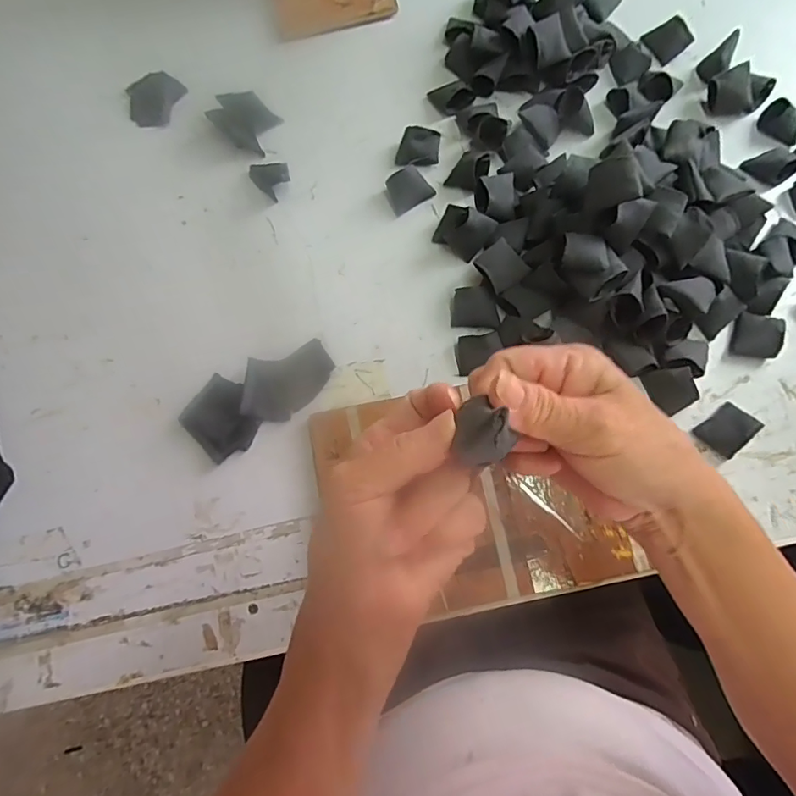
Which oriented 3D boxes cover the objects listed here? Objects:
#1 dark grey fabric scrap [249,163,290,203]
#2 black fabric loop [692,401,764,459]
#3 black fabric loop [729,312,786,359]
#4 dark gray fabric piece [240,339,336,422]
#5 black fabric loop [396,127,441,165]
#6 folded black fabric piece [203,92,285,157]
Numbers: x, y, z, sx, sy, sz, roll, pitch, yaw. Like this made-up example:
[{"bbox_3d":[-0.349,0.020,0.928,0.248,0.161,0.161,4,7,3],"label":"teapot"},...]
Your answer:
[{"bbox_3d":[-0.131,-0.226,0.502,0.039,0.020,0.046,-17,75,-3],"label":"dark grey fabric scrap"},{"bbox_3d":[0.282,0.026,0.419,0.042,0.026,0.033,-38,77,-8],"label":"black fabric loop"},{"bbox_3d":[0.323,-0.058,0.440,0.032,0.018,0.042,15,76,6],"label":"black fabric loop"},{"bbox_3d":[-0.100,-0.014,0.444,0.085,0.009,0.060,-18,75,-3],"label":"dark gray fabric piece"},{"bbox_3d":[0.021,-0.258,0.510,0.042,0.016,0.046,7,75,4],"label":"black fabric loop"},{"bbox_3d":[-0.158,-0.294,0.522,0.066,0.021,0.056,41,80,11],"label":"folded black fabric piece"}]

